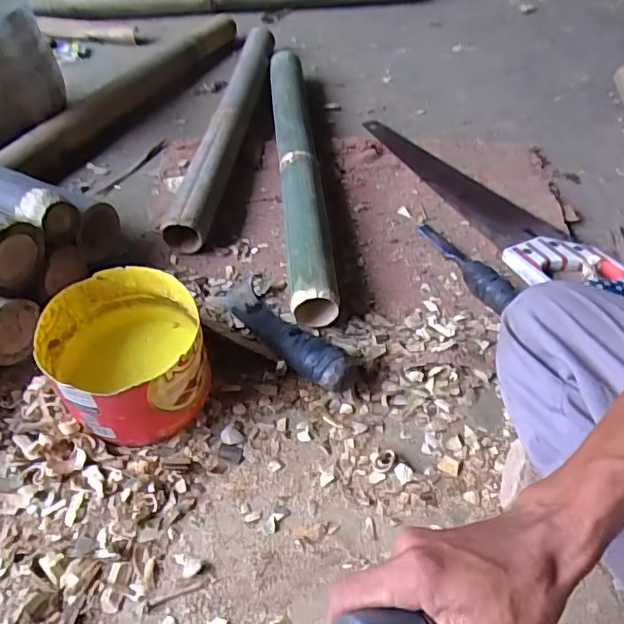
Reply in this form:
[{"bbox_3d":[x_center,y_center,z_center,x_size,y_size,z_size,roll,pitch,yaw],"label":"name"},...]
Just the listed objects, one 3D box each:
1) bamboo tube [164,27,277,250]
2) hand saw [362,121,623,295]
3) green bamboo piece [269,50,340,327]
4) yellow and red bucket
[{"bbox_3d":[-0.128,-0.336,0.943,0.070,0.062,0.662,6,49,4],"label":"bamboo tube"},{"bbox_3d":[0.231,-0.163,0.804,0.103,0.030,0.515,-25,54,-21],"label":"hand saw"},{"bbox_3d":[-0.023,-0.240,0.837,0.058,0.062,0.651,-3,49,-4],"label":"green bamboo piece"},{"bbox_3d":[-0.184,0.043,0.563,0.145,0.091,0.153,1,49,-1],"label":"yellow and red bucket"}]

